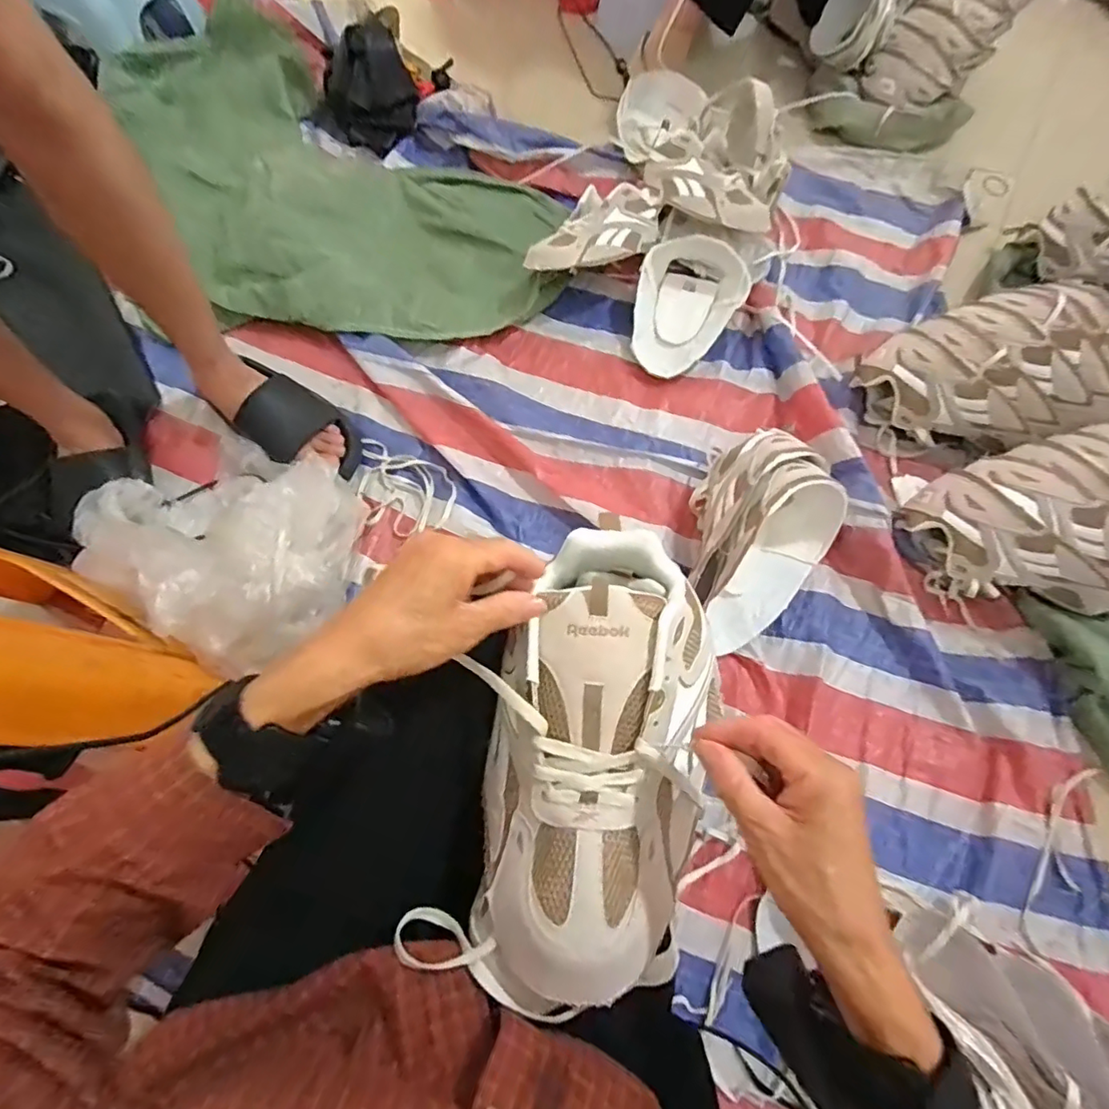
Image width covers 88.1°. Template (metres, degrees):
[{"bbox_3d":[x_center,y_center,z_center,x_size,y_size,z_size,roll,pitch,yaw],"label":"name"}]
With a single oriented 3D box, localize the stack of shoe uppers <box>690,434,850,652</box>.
[{"bbox_3d":[0.268,-0.021,0.741,0.184,0.134,0.260,22,71,7],"label":"stack of shoe uppers"}]

